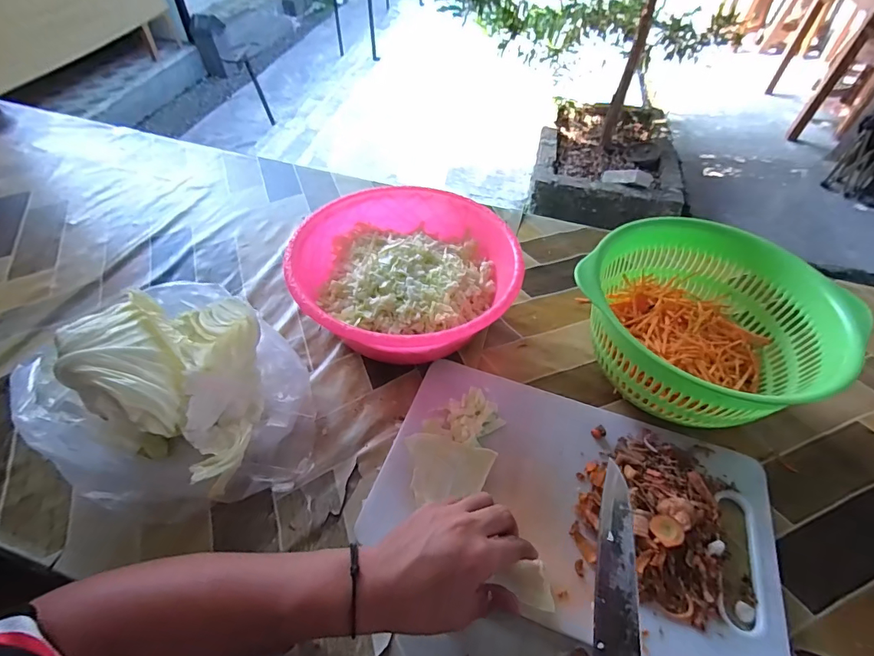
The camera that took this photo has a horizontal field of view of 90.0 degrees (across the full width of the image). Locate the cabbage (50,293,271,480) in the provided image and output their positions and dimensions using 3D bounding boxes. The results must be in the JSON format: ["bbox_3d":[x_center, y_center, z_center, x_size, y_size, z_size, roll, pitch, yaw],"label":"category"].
[{"bbox_3d":[-0.225,0.052,0.378,0.130,0.104,0.136,1,48,-3],"label":"cabbage"}]

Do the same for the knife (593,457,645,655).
[{"bbox_3d":[0.113,0.231,0.263,0.025,0.029,0.282,8,63,3],"label":"knife"}]

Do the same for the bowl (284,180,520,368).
[{"bbox_3d":[-0.035,-0.052,0.494,0.228,0.091,0.235,2,48,-2],"label":"bowl"}]

